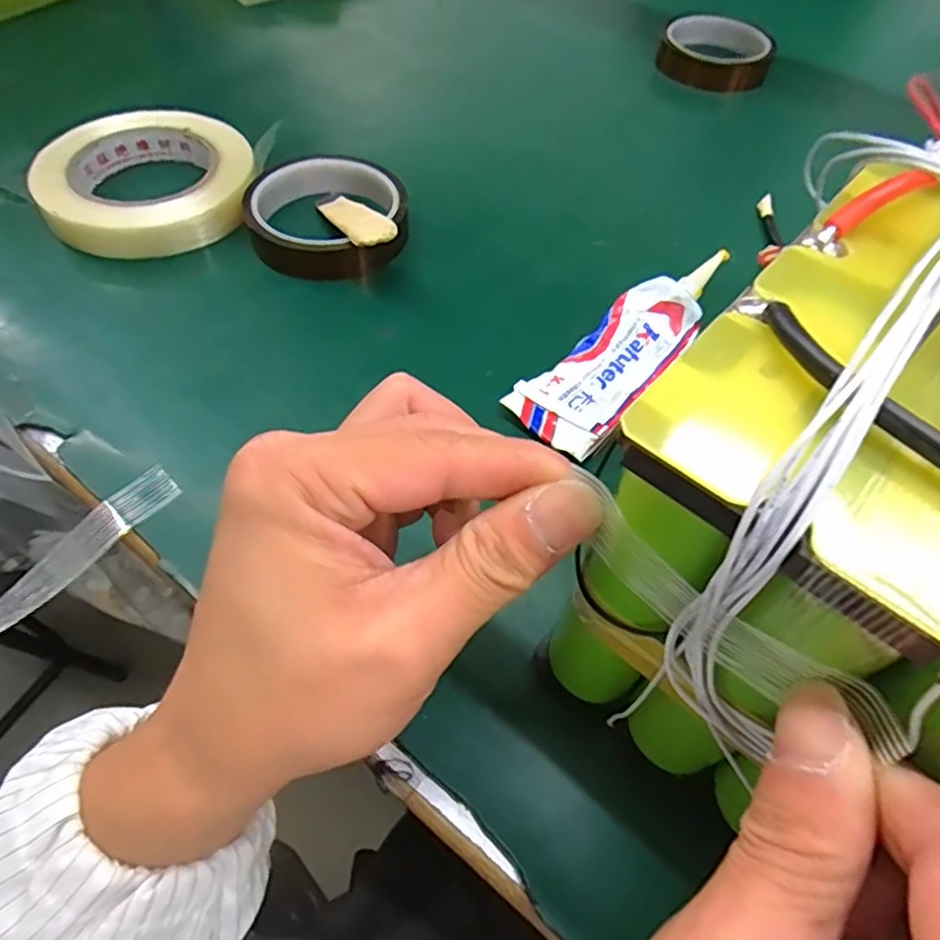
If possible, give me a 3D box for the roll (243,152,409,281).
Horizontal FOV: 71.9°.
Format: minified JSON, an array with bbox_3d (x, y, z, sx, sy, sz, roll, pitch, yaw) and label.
[{"bbox_3d":[-0.084,-0.153,0.388,0.093,0.031,0.085,1,56,-2],"label":"roll"}]

